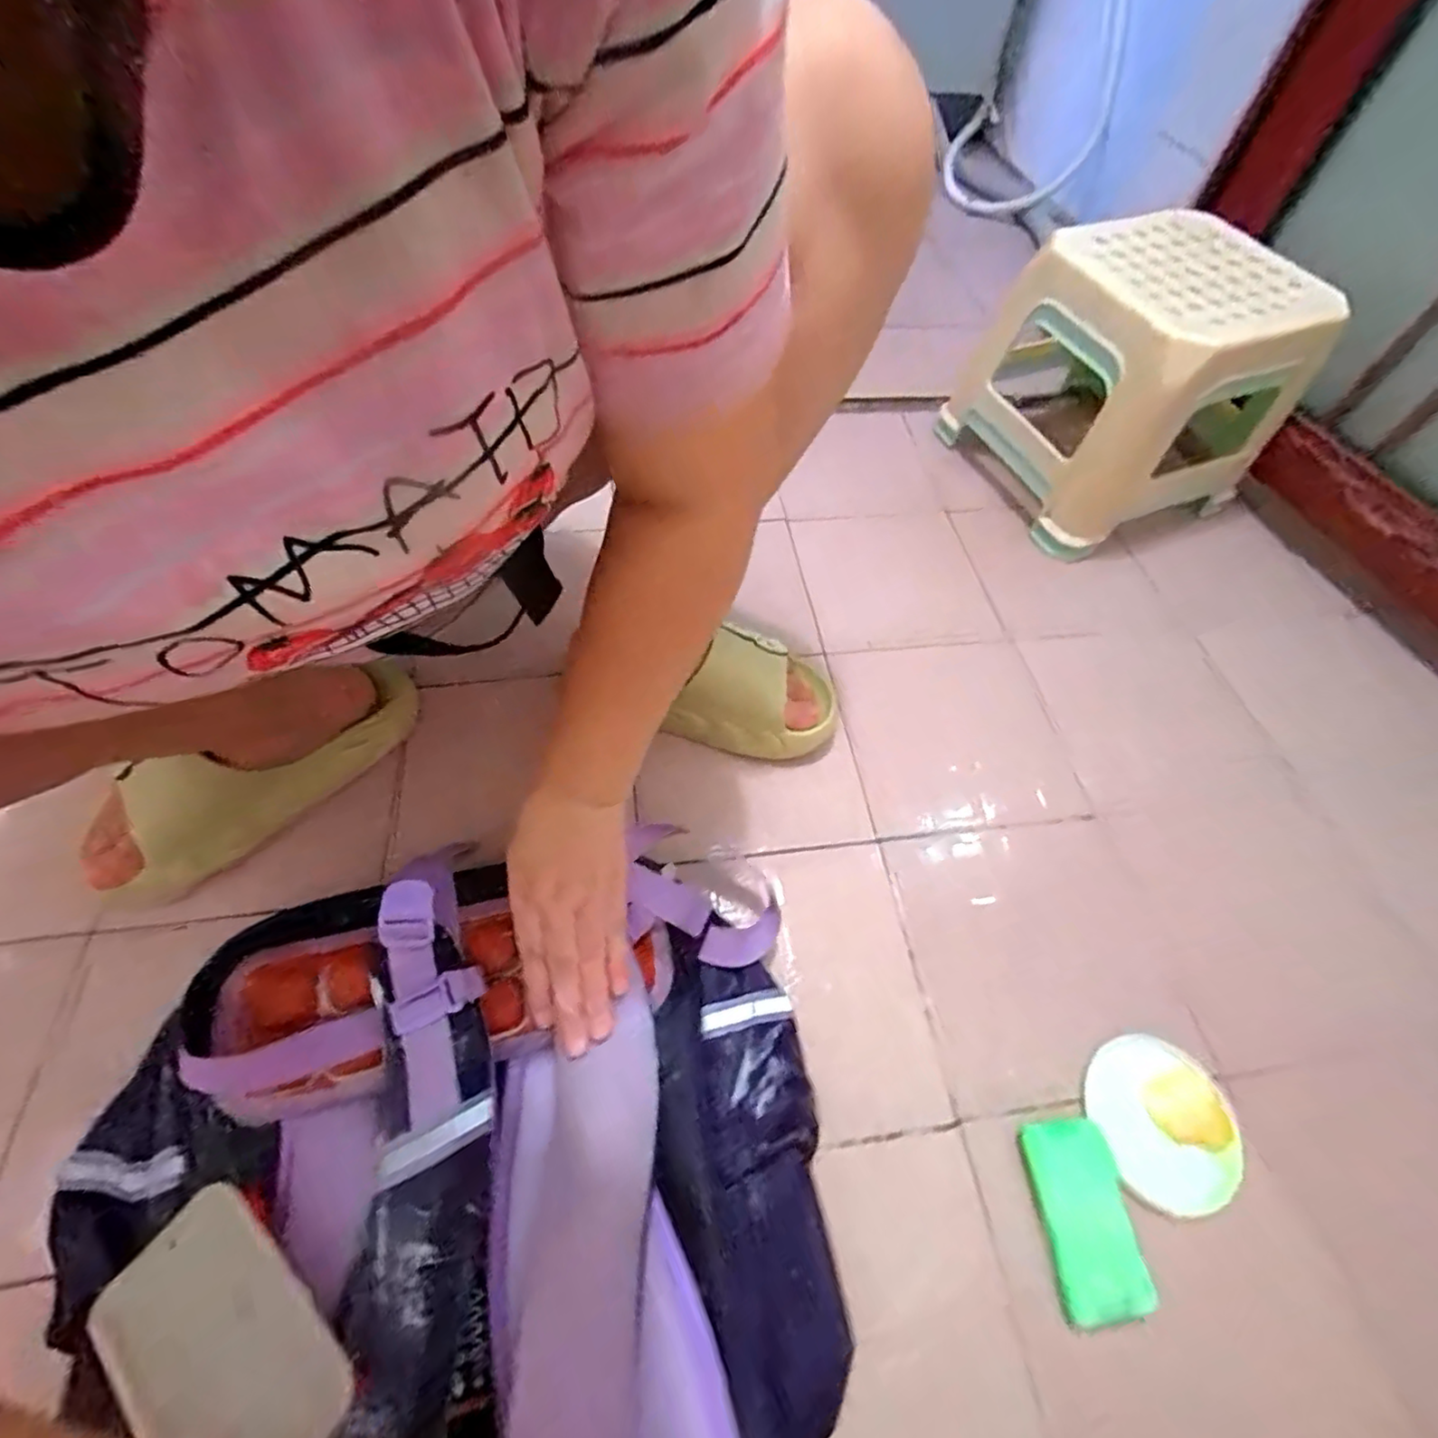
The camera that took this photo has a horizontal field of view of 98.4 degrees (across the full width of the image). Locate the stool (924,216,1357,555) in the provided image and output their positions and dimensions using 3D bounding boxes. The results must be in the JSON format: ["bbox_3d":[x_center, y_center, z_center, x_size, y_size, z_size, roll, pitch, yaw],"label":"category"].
[{"bbox_3d":[0.464,-0.374,0.706,0.258,0.254,0.249,-18,60,-15],"label":"stool"}]

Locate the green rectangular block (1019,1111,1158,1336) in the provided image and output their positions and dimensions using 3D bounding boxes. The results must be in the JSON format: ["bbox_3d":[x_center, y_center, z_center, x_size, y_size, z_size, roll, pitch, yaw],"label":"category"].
[{"bbox_3d":[0.231,0.312,0.391,0.057,0.021,0.097,0,56,-7],"label":"green rectangular block"}]

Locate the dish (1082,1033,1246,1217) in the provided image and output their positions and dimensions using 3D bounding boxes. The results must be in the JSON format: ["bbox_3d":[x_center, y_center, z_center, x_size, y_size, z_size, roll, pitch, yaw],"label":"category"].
[{"bbox_3d":[0.304,0.275,0.427,0.094,0.009,0.099,3,56,-5],"label":"dish"}]

